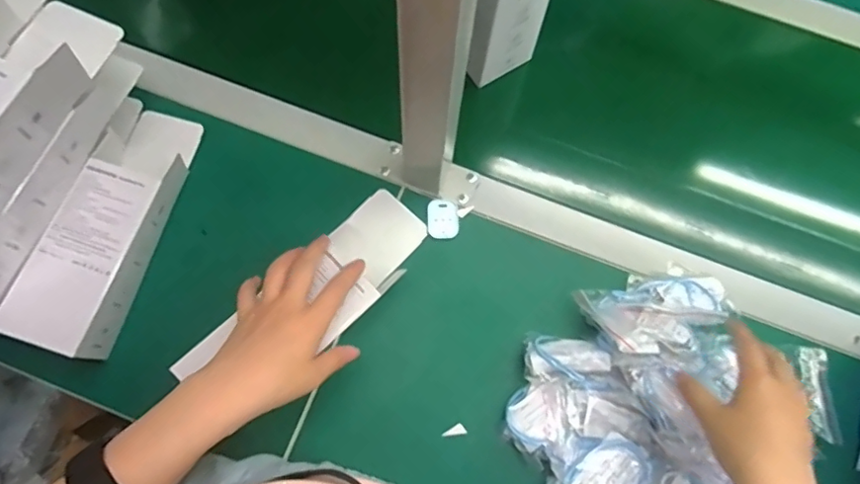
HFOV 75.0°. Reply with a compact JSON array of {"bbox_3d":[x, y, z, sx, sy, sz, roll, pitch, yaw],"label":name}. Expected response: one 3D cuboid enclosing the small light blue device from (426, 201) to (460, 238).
[{"bbox_3d":[0.013,-0.023,0.554,0.031,0.004,0.038,-3,75,-3],"label":"small light blue device"}]

